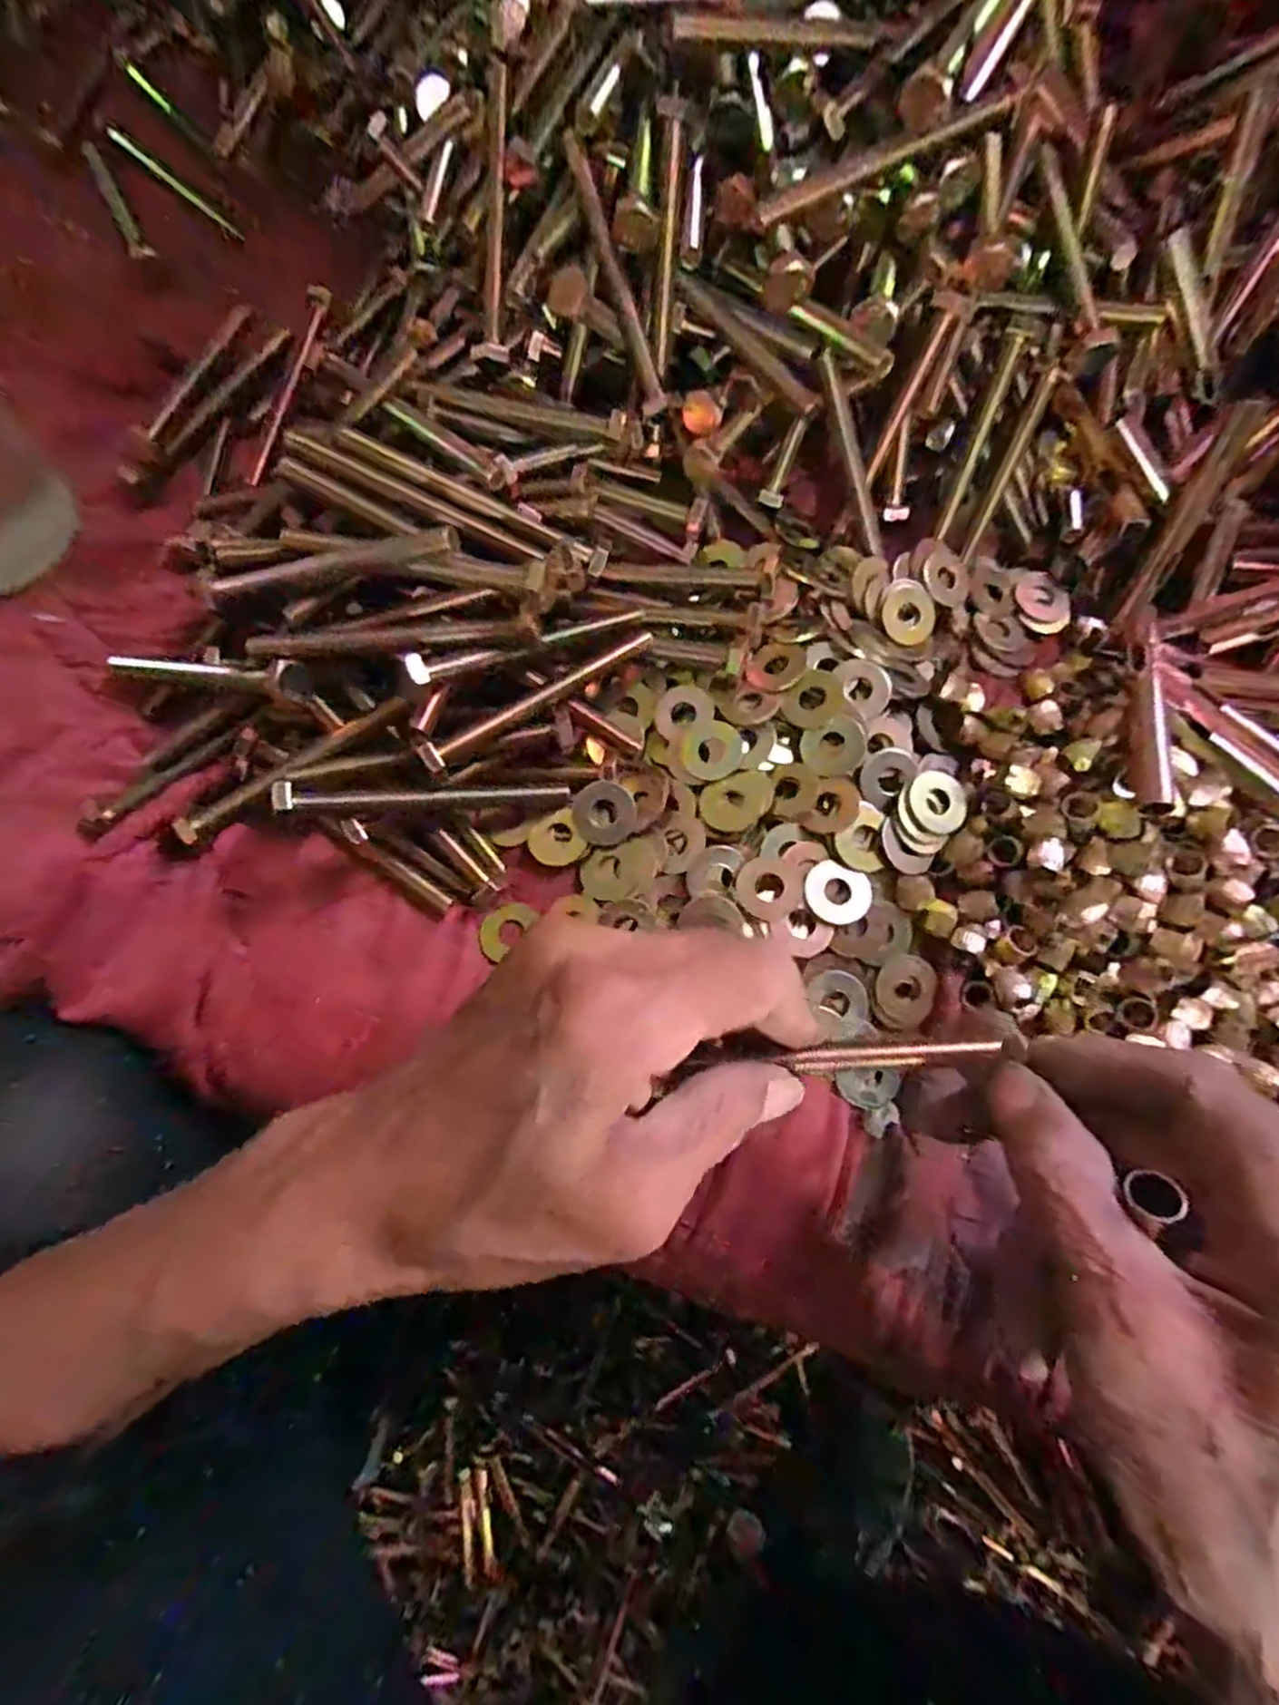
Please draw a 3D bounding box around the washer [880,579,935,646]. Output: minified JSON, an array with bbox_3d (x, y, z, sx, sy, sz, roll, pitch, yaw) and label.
[{"bbox_3d":[0.114,-0.102,0.306,0.024,0.004,0.027,5,90,-11],"label":"washer"}]

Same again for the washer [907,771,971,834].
[{"bbox_3d":[0.115,-0.020,0.276,0.023,0.004,0.022,29,77,7],"label":"washer"}]

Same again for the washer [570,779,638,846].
[{"bbox_3d":[-0.014,-0.015,0.282,0.025,0.005,0.025,0,94,-6],"label":"washer"}]

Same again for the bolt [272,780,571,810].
[{"bbox_3d":[-0.077,-0.022,0.266,0.103,0.013,0.013,-5,74,-28],"label":"bolt"}]

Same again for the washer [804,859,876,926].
[{"bbox_3d":[0.075,0.015,0.271,0.025,0.004,0.022,22,76,5],"label":"washer"}]

